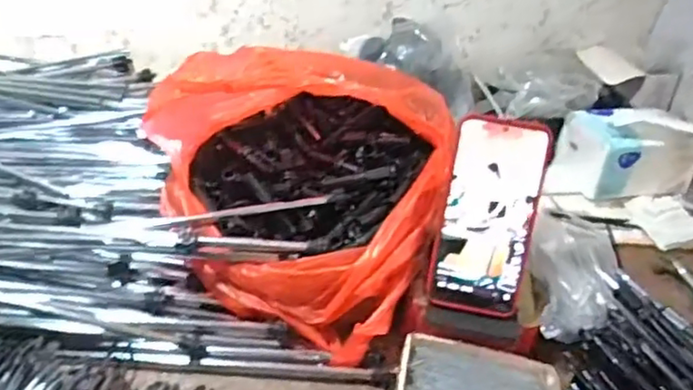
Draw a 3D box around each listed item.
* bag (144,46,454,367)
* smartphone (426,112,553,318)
[{"bbox_3d":[-0.033,-0.018,0.604,0.246,0.201,0.231,18,36,16],"label":"bag"},{"bbox_3d":[0.121,0.018,0.537,0.079,0.165,0.011,11,6,6],"label":"smartphone"}]

